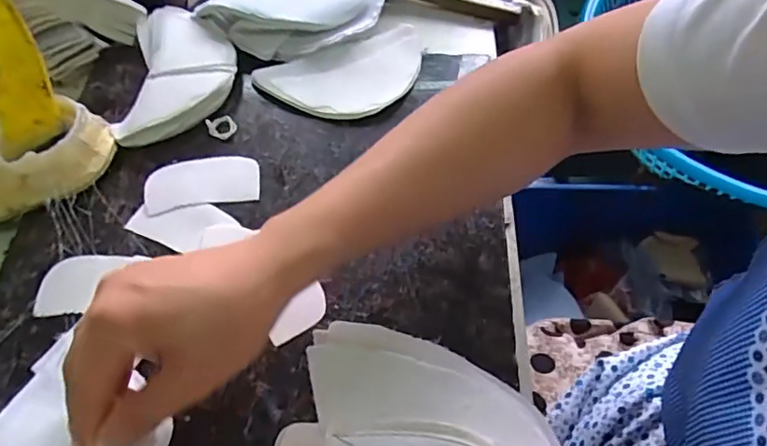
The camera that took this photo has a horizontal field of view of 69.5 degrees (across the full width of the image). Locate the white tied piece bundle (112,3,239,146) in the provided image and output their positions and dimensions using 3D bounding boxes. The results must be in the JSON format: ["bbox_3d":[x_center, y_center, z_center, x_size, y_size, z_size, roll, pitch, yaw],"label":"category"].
[{"bbox_3d":[-0.173,-0.133,0.475,0.089,0.022,0.150,-3,59,-2],"label":"white tied piece bundle"}]

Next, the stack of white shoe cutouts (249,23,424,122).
[{"bbox_3d":[-0.027,-0.127,0.479,0.146,0.016,0.083,-25,62,-14],"label":"stack of white shoe cutouts"}]

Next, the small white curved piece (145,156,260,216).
[{"bbox_3d":[-0.139,-0.032,0.426,0.085,0.004,0.044,-8,59,-5],"label":"small white curved piece"}]

